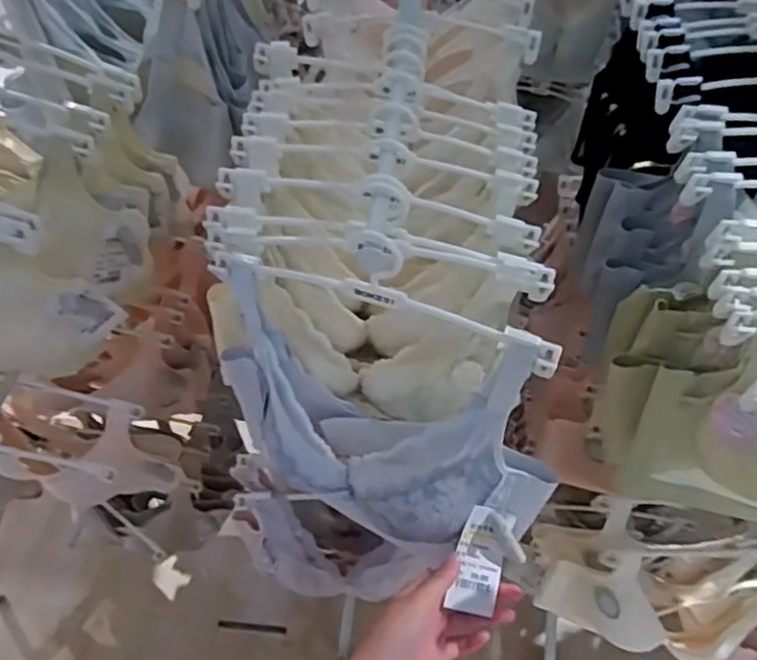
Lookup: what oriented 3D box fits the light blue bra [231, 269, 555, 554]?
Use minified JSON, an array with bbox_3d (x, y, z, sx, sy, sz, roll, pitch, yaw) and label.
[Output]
[{"bbox_3d":[0.003,0.078,0.540,0.276,0.181,0.089,20,54,12],"label":"light blue bra"}]

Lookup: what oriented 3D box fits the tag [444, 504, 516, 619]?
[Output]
[{"bbox_3d":[0.088,0.196,0.583,0.041,0.014,0.087,11,86,5],"label":"tag"}]

